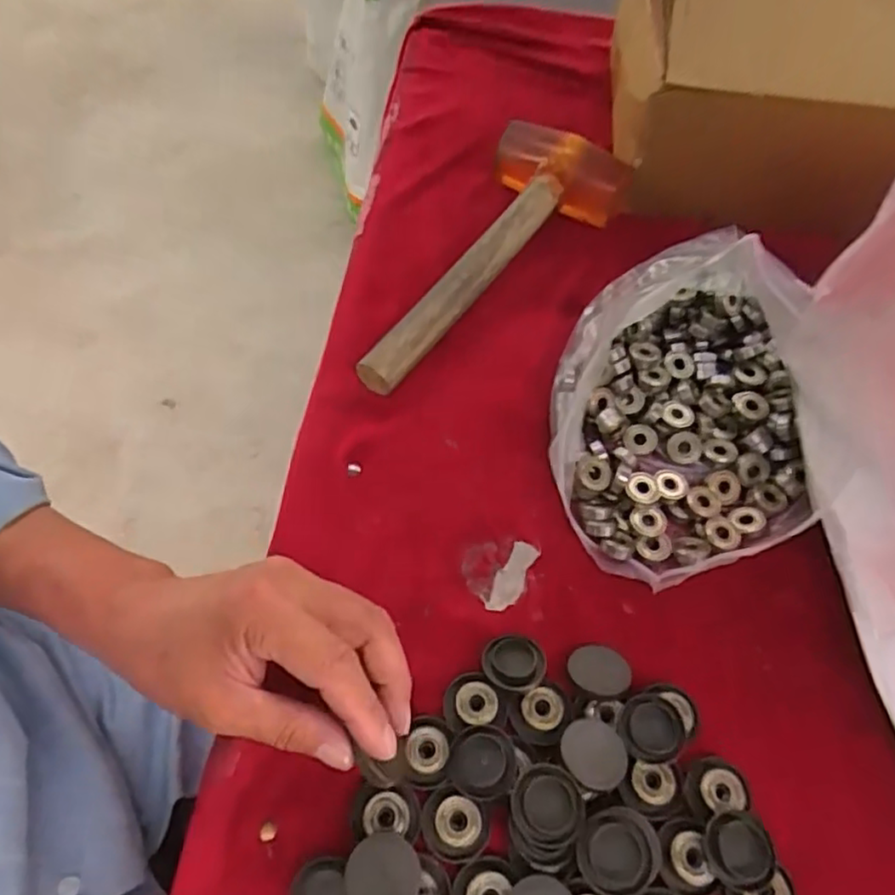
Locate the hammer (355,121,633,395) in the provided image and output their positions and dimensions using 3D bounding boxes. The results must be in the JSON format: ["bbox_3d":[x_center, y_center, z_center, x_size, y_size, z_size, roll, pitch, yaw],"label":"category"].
[{"bbox_3d":[0.025,-0.149,0.496,0.098,0.052,0.278,33,62,16],"label":"hammer"}]

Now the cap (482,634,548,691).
[{"bbox_3d":[0.036,0.115,0.356,0.032,0.005,0.033,-10,40,8],"label":"cap"}]

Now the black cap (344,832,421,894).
[{"bbox_3d":[-0.029,0.192,0.297,0.032,0.013,0.032,-2,59,-5],"label":"black cap"}]

